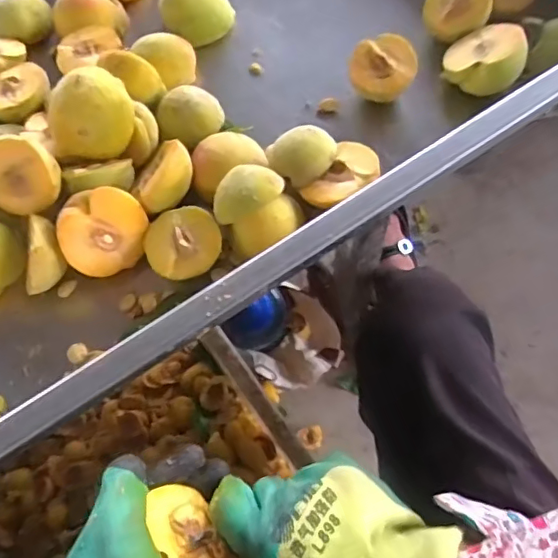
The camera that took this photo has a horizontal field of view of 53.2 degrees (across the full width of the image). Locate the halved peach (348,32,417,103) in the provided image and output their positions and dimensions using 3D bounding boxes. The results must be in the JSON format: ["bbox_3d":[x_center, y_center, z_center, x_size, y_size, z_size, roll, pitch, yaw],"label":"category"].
[{"bbox_3d":[0.088,-0.176,0.477,0.054,0.031,0.057,-1,67,2],"label":"halved peach"}]

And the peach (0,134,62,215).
[{"bbox_3d":[-0.191,-0.081,0.418,0.055,0.057,0.030,-28,23,14],"label":"peach"}]

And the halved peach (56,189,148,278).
[{"bbox_3d":[-0.136,-0.039,0.425,0.063,0.064,0.039,-18,26,-25],"label":"halved peach"}]

